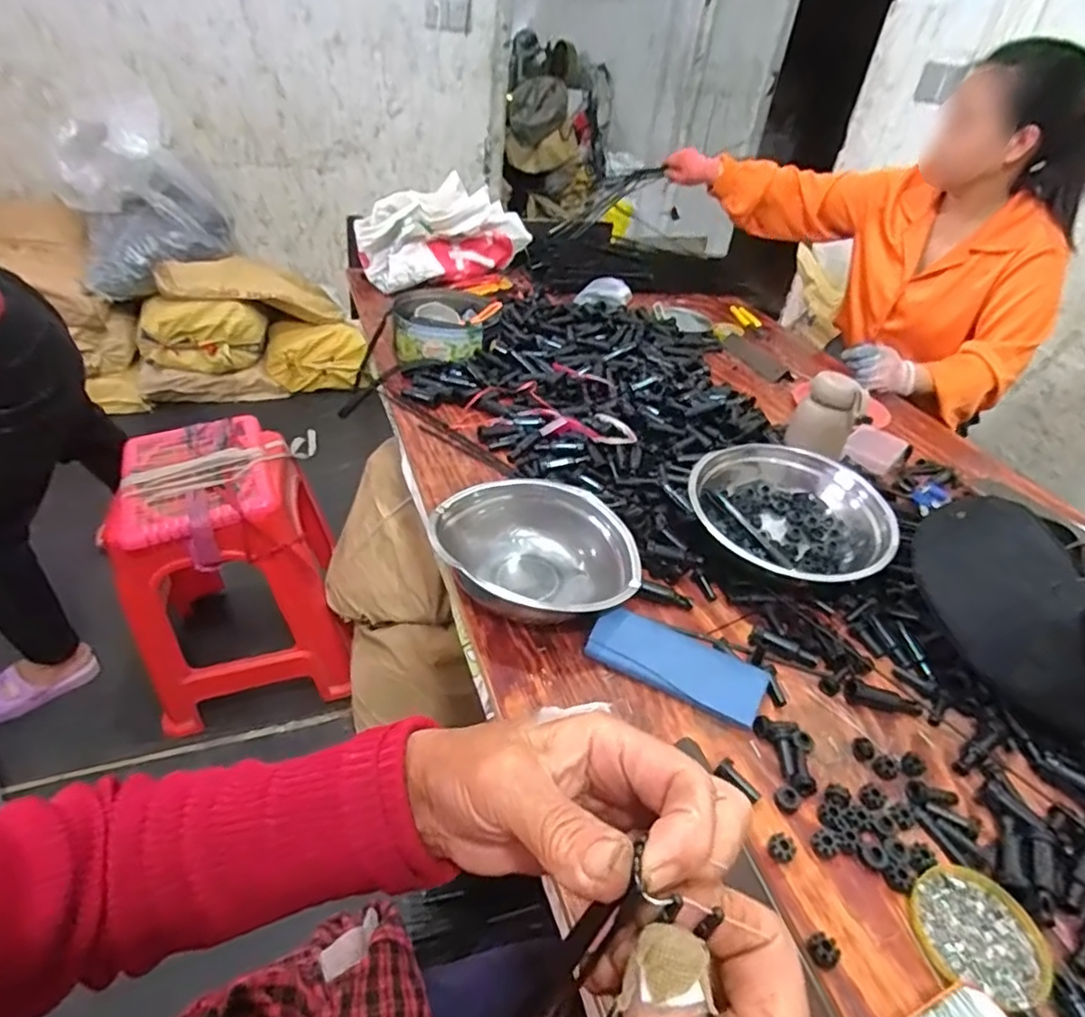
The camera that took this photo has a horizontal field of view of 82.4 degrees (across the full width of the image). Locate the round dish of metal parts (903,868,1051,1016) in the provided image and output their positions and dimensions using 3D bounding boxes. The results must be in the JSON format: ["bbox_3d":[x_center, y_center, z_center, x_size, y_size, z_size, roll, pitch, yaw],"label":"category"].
[{"bbox_3d":[0.305,0.296,0.431,0.086,0.006,0.082,5,38,-4],"label":"round dish of metal parts"}]

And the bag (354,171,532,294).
[{"bbox_3d":[-0.204,-0.569,1.319,0.166,0.178,0.345,29,43,25],"label":"bag"}]

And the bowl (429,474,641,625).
[{"bbox_3d":[-0.007,0.046,0.652,0.221,0.064,0.177,23,40,19],"label":"bowl"}]

